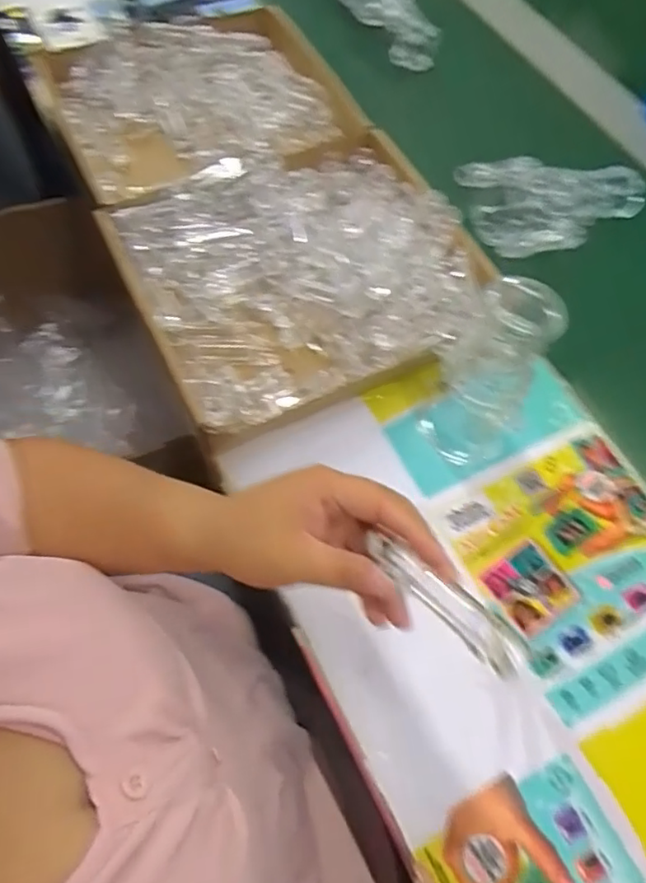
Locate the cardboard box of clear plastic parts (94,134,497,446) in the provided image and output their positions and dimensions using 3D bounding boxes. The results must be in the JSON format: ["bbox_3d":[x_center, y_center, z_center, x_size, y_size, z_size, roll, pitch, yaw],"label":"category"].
[{"bbox_3d":[-0.021,-0.166,0.583,0.314,0.061,0.287,-25,67,-15],"label":"cardboard box of clear plastic parts"}]

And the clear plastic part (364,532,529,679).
[{"bbox_3d":[0.061,0.080,0.300,0.092,0.014,0.018,39,67,12],"label":"clear plastic part"}]

